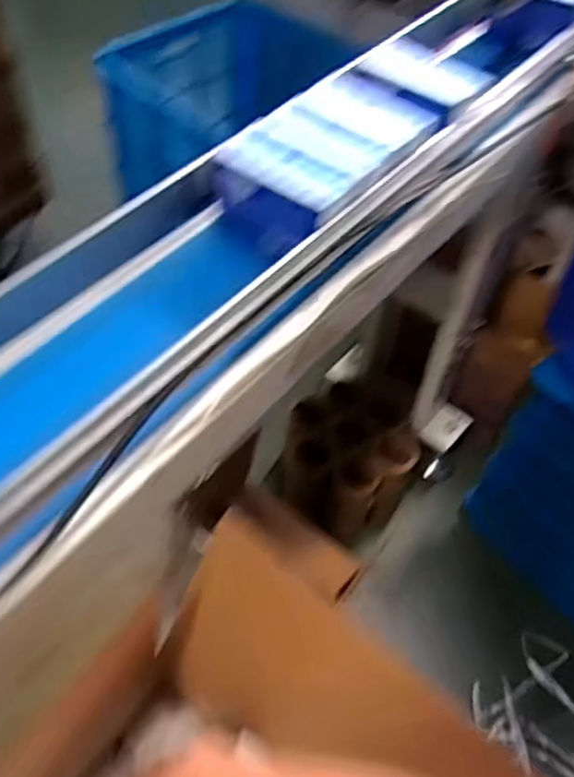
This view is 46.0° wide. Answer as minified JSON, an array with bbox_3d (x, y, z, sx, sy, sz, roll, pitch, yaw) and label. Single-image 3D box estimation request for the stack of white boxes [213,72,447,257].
[{"bbox_3d":[0.043,-0.245,0.727,0.149,0.068,0.232,35,60,25],"label":"stack of white boxes"}]

